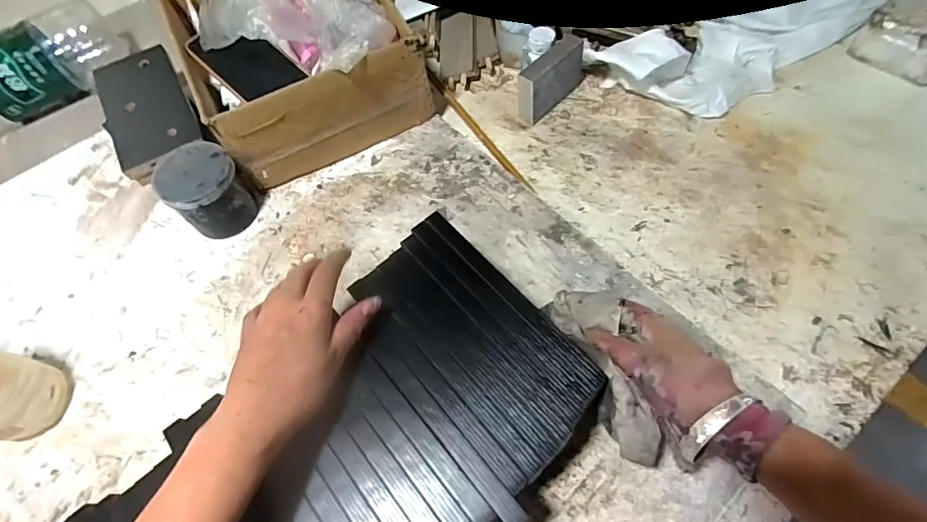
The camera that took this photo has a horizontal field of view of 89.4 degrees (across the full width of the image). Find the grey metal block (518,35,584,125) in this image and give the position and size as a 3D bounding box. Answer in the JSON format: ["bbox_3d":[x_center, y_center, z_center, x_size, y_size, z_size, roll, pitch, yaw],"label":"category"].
[{"bbox_3d":[0.113,-0.236,0.612,0.025,0.075,0.111,39,70,22],"label":"grey metal block"}]

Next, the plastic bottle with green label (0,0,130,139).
[{"bbox_3d":[-0.645,-0.246,0.642,0.335,0.105,0.121,-36,64,-15],"label":"plastic bottle with green label"}]

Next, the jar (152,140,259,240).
[{"bbox_3d":[-0.291,-0.078,0.537,0.084,0.079,0.077,-2,61,3],"label":"jar"}]

